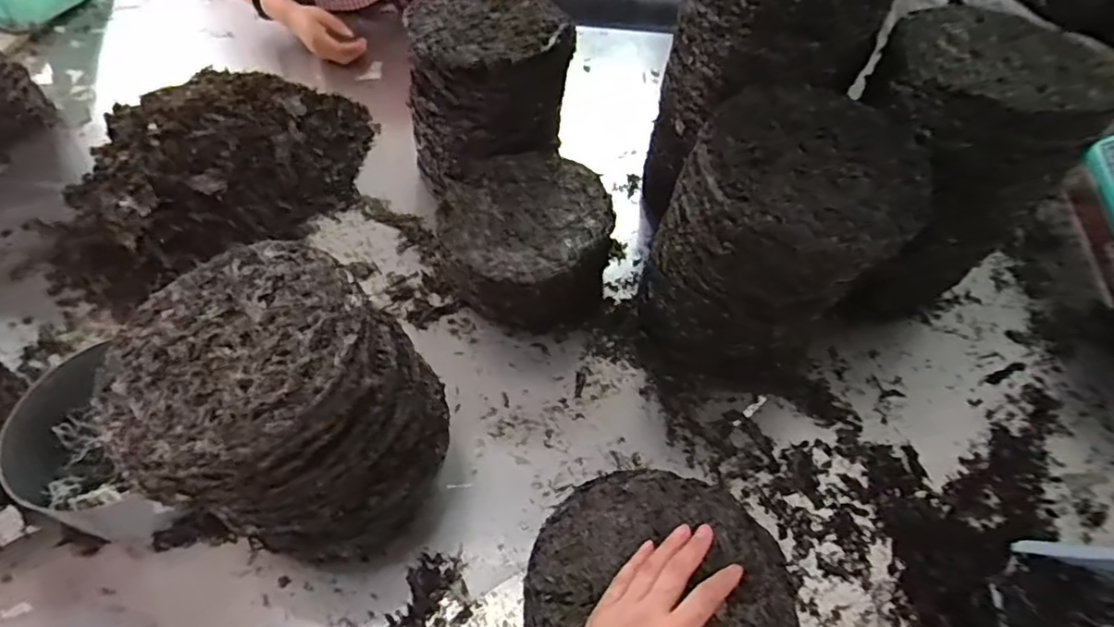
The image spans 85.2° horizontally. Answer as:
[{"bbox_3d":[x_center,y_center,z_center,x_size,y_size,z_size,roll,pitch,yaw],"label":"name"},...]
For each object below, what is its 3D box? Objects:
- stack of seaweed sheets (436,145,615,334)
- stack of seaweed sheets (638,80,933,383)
[{"bbox_3d":[-0.037,-0.086,0.742,0.188,0.115,0.192,-19,56,-12],"label":"stack of seaweed sheets"},{"bbox_3d":[0.221,-0.064,0.628,0.190,0.267,0.194,39,64,25],"label":"stack of seaweed sheets"}]

